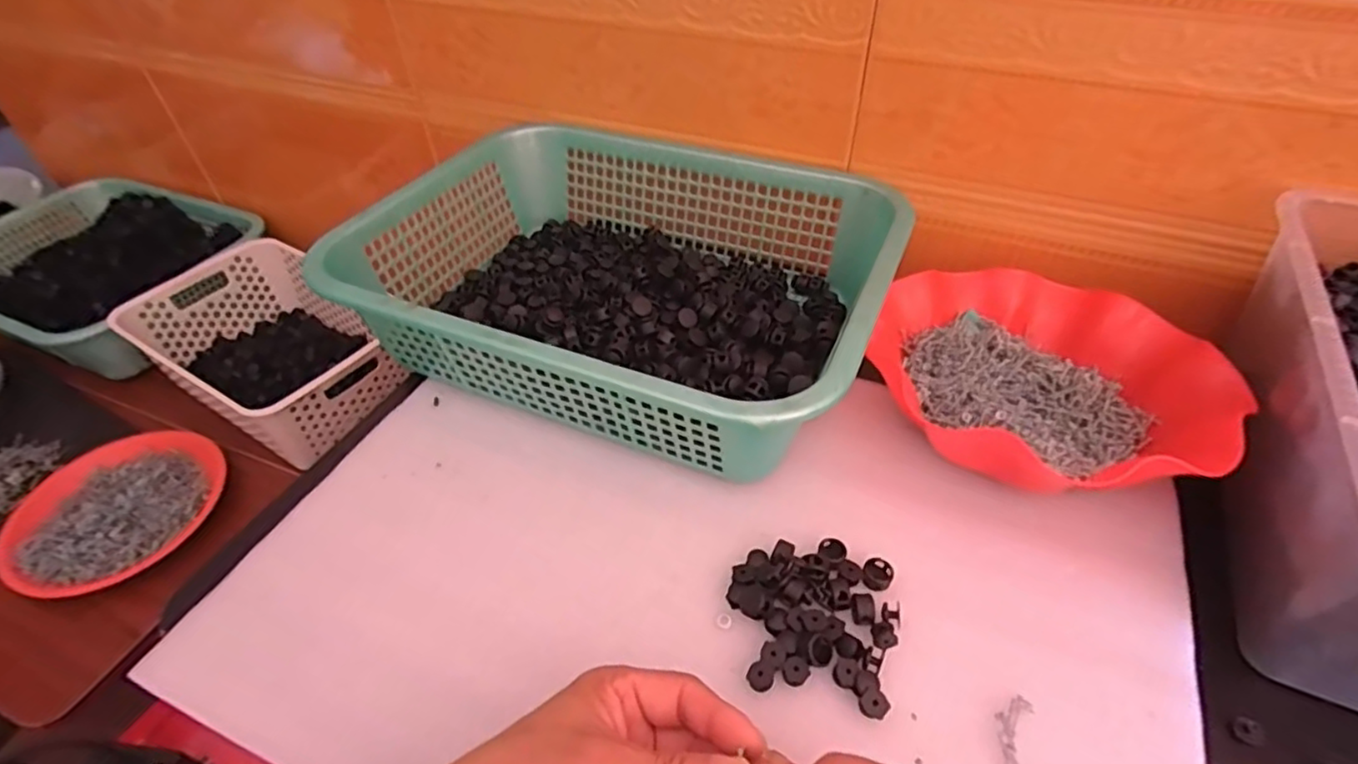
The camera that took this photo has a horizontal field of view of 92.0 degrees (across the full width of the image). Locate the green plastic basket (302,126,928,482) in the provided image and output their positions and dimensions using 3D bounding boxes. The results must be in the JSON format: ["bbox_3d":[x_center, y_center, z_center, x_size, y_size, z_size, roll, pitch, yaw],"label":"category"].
[{"bbox_3d":[-0.041,-0.090,0.514,0.380,0.116,0.287,19,51,17],"label":"green plastic basket"}]

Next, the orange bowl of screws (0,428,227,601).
[{"bbox_3d":[-0.582,0.133,0.684,0.195,0.039,0.187,-1,46,1],"label":"orange bowl of screws"}]

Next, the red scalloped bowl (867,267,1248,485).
[{"bbox_3d":[0.245,-0.012,0.443,0.200,0.066,0.221,-5,49,-4],"label":"red scalloped bowl"}]

